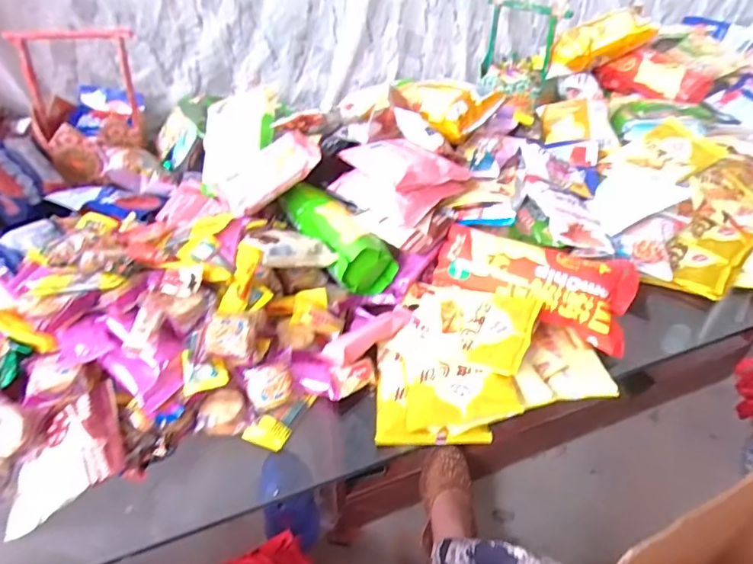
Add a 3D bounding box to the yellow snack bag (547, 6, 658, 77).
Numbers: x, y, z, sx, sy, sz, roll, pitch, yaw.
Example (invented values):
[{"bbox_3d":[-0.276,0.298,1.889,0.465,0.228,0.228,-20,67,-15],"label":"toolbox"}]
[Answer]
[{"bbox_3d":[0.413,-0.445,0.933,0.181,0.072,0.047,-17,36,19],"label":"yellow snack bag"}]

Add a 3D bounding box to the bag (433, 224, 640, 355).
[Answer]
[{"bbox_3d":[0.174,0.000,0.555,0.213,0.041,0.096,18,84,16],"label":"bag"}]

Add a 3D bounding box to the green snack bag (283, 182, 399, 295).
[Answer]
[{"bbox_3d":[-0.050,-0.062,0.622,0.075,0.068,0.175,-20,44,-23],"label":"green snack bag"}]

